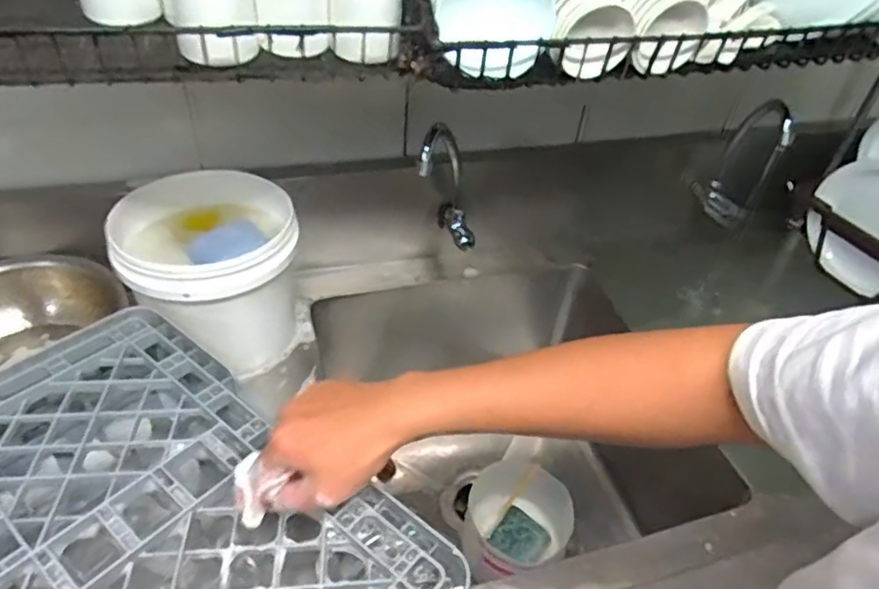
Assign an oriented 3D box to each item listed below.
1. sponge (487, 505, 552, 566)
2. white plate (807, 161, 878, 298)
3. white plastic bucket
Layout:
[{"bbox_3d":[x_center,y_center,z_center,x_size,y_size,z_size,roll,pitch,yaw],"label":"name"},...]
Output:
[{"bbox_3d":[0.126,0.373,0.918,0.080,0.033,0.069,32,49,25],"label":"sponge"},{"bbox_3d":[0.721,-0.112,0.994,0.042,0.208,0.205,-20,62,-42],"label":"white plate"},{"bbox_3d":[-0.294,-0.026,0.797,0.203,0.194,0.221,3,43,-3],"label":"white plastic bucket"}]

